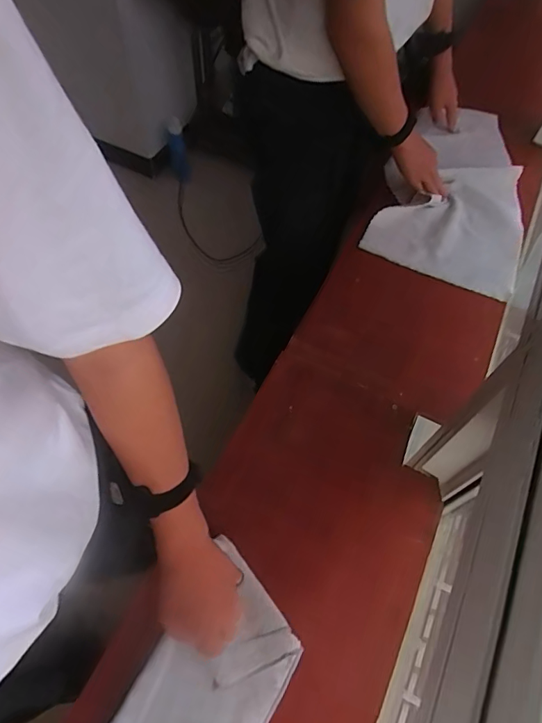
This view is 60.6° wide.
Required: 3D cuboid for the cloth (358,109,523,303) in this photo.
[{"bbox_3d":[0.382,-0.373,0.959,0.274,0.049,0.512,17,60,10],"label":"cloth"}]

